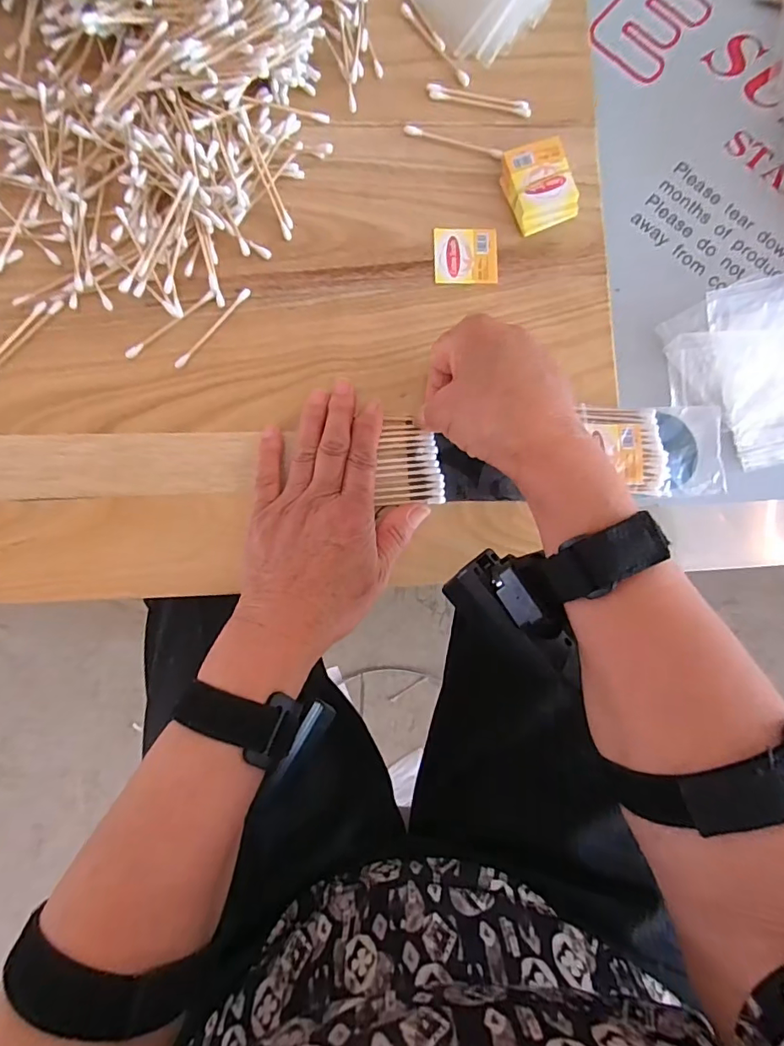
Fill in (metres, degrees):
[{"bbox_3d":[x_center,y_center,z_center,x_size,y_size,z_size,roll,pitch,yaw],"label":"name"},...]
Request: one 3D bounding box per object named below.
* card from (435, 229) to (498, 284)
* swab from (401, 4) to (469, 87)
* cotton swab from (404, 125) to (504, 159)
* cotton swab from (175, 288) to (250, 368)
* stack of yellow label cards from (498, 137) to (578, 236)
[{"bbox_3d":[0.051,-0.183,0.336,0.043,0.004,0.038,-1,87,-2],"label":"card"},{"bbox_3d":[0.030,-0.336,0.342,0.008,0.004,0.070,-40,89,-4],"label":"swab"},{"bbox_3d":[0.043,-0.265,0.340,0.070,0.004,0.006,14,87,-1],"label":"cotton swab"},{"bbox_3d":[-0.119,-0.130,0.325,0.006,0.004,0.070,41,86,0],"label":"cotton swab"},{"bbox_3d":[0.101,-0.230,0.336,0.044,0.016,0.052,-20,88,-3],"label":"stack of yellow label cards"}]

